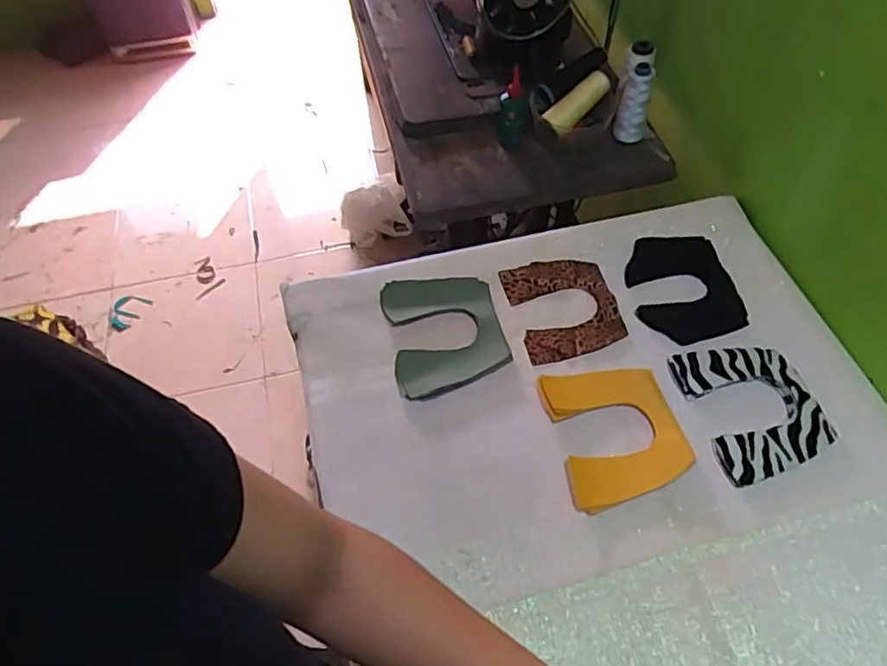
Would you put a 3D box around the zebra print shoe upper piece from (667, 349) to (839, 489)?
[{"bbox_3d":[0.327,0.076,0.670,0.126,0.009,0.151,-12,55,-6],"label":"zebra print shoe upper piece"}]

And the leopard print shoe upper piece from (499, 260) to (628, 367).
[{"bbox_3d":[0.146,-0.030,0.766,0.122,0.010,0.137,-13,60,-5],"label":"leopard print shoe upper piece"}]

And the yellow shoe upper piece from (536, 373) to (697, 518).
[{"bbox_3d":[0.178,0.101,0.658,0.128,0.005,0.149,-11,56,-6],"label":"yellow shoe upper piece"}]

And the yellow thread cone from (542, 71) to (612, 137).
[{"bbox_3d":[0.193,-0.330,0.912,0.107,0.037,0.030,-41,61,1],"label":"yellow thread cone"}]

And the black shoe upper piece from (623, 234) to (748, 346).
[{"bbox_3d":[0.291,-0.054,0.775,0.121,0.011,0.150,-7,61,-2],"label":"black shoe upper piece"}]

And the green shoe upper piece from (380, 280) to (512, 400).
[{"bbox_3d":[0.002,-0.004,0.738,0.129,0.008,0.157,-12,56,-6],"label":"green shoe upper piece"}]

